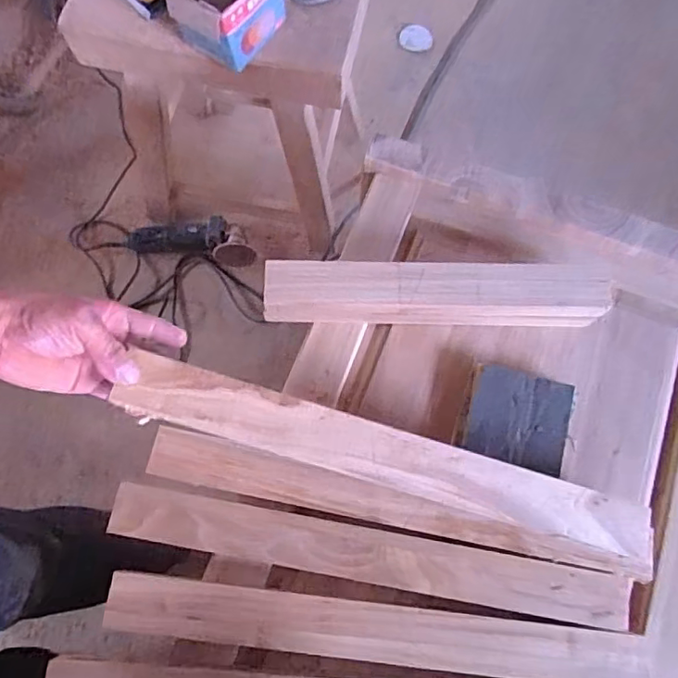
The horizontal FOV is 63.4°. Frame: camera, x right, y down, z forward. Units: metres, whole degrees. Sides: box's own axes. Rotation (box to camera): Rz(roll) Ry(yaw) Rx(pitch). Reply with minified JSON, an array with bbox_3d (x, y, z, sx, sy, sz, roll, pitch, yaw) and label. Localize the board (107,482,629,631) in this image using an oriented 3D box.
[{"bbox_3d":[0.026,0.199,0.504,0.467,0.014,0.051,10,73,3],"label":"board"}]

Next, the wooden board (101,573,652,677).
[{"bbox_3d":[0.032,0.259,0.482,0.469,0.013,0.048,6,73,2],"label":"wooden board"}]

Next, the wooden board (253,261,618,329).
[{"bbox_3d":[0.098,-0.047,0.576,0.348,0.062,0.055,1,72,1],"label":"wooden board"}]

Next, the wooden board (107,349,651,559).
[{"bbox_3d":[0.050,0.104,0.475,0.462,0.015,0.051,17,73,-4],"label":"wooden board"}]

